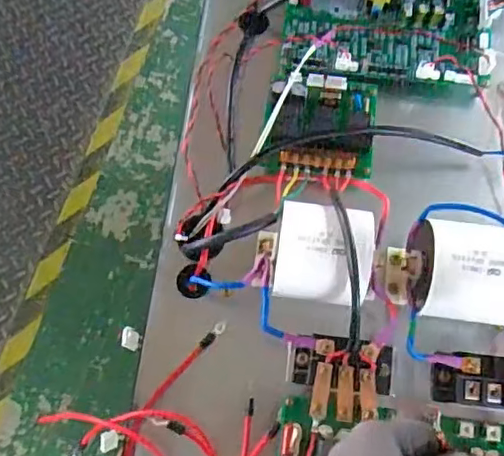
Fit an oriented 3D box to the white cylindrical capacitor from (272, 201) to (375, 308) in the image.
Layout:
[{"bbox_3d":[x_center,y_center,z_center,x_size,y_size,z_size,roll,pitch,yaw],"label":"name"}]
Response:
[{"bbox_3d":[0.057,0.023,0.463,0.071,0.059,0.074,0,73,0],"label":"white cylindrical capacitor"}]

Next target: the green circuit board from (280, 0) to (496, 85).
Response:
[{"bbox_3d":[0.129,-0.195,0.551,0.194,0.031,0.108,3,73,1],"label":"green circuit board"}]

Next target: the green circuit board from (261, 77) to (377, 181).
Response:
[{"bbox_3d":[0.063,-0.099,0.519,0.098,0.022,0.099,5,73,1],"label":"green circuit board"}]

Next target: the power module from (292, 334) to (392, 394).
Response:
[{"bbox_3d":[0.075,0.115,0.470,0.082,0.039,0.050,7,73,2],"label":"power module"}]

